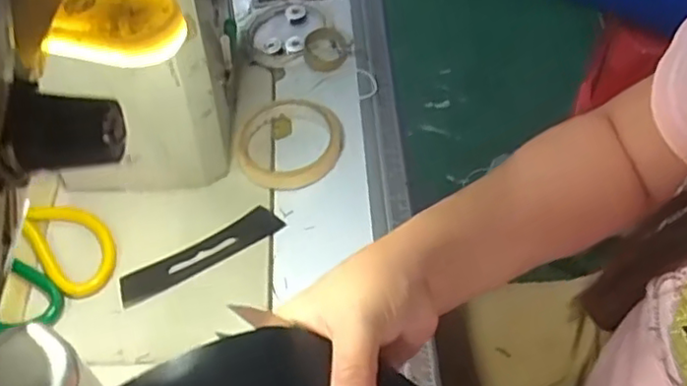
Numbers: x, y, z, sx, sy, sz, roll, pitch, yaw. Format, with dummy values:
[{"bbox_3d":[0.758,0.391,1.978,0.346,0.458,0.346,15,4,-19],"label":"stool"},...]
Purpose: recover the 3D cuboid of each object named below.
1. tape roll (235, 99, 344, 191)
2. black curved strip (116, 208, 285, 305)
[{"bbox_3d":[-0.045,-0.041,0.544,0.090,0.020,0.084,-1,54,2],"label":"tape roll"},{"bbox_3d":[-0.107,0.045,0.490,0.129,0.006,0.026,-26,72,-22],"label":"black curved strip"}]

